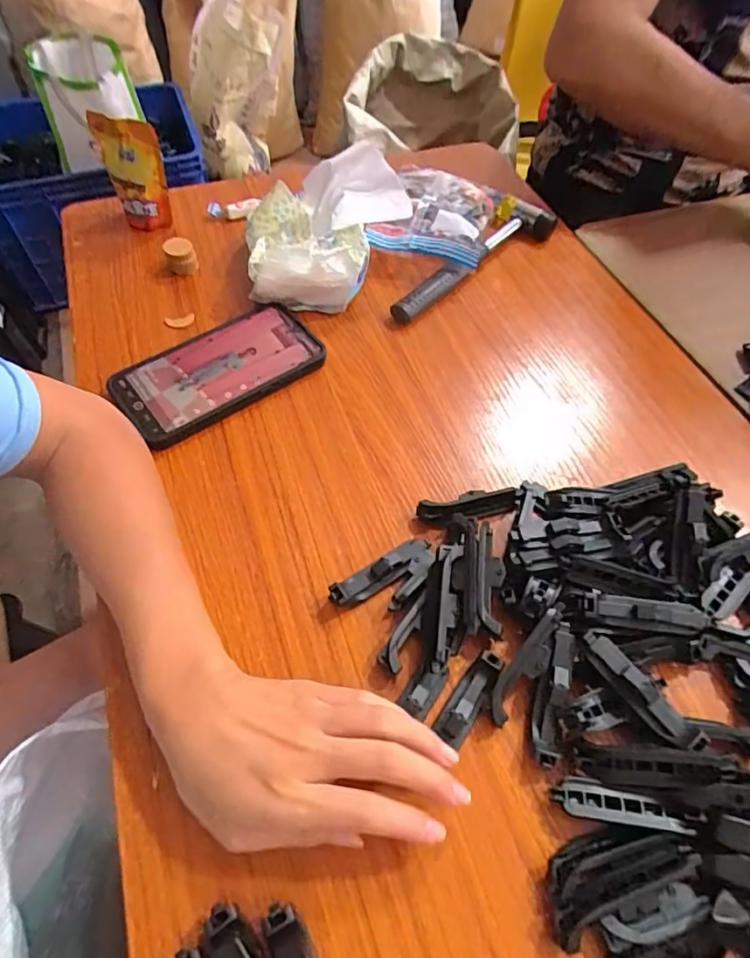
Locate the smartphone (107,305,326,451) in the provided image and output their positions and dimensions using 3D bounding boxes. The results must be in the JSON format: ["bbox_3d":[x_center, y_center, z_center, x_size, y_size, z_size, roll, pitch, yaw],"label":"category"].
[{"bbox_3d":[-0.126,-0.086,0.437,0.159,0.018,0.086,-36,64,-22],"label":"smartphone"}]

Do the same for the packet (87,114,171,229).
[{"bbox_3d":[-0.232,-0.297,0.526,0.054,0.098,0.038,-18,59,-12],"label":"packet"}]

